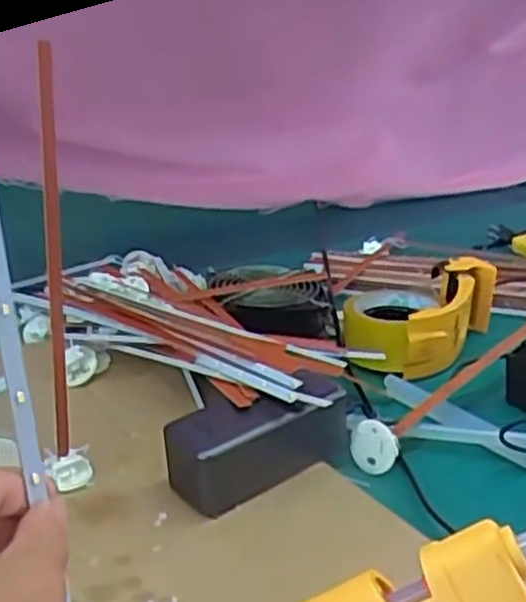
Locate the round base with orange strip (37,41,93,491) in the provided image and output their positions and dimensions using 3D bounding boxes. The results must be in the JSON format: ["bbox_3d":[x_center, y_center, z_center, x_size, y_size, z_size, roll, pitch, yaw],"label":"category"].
[{"bbox_3d":[-0.132,-0.006,0.505,0.025,0.291,0.035,-5,22,-17],"label":"round base with orange strip"}]

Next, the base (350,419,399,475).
[{"bbox_3d":[0.082,0.107,0.590,0.007,0.037,0.039,8,41,-52],"label":"base"}]

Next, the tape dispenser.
[{"bbox_3d":[0.146,0.013,0.777,0.099,0.063,0.210,16,24,28],"label":"tape dispenser"}]

